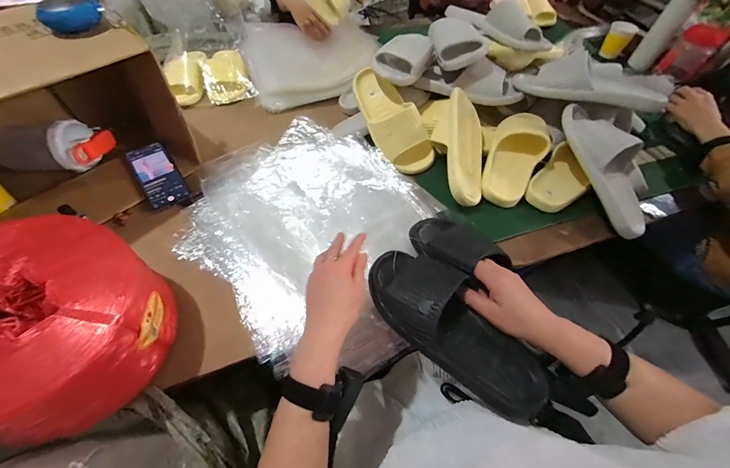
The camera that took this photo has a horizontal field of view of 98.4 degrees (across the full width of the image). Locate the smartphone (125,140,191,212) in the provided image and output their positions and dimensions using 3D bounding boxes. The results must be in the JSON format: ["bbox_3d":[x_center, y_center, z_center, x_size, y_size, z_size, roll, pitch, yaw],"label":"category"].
[{"bbox_3d":[-0.414,-0.120,0.629,0.072,0.009,0.152,-32,72,-22],"label":"smartphone"}]

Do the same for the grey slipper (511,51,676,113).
[{"bbox_3d":[0.455,-0.312,0.645,0.259,0.070,0.102,16,57,10],"label":"grey slipper"}]

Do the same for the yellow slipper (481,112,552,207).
[{"bbox_3d":[0.304,-0.164,0.636,0.105,0.061,0.239,24,59,15],"label":"yellow slipper"}]

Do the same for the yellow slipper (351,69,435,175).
[{"bbox_3d":[0.058,-0.241,0.656,0.094,0.073,0.242,-28,81,-19],"label":"yellow slipper"}]

